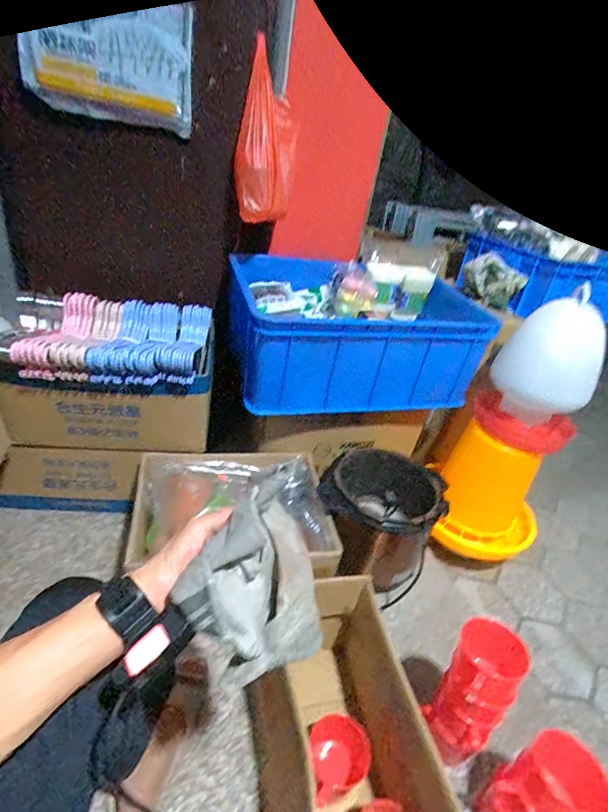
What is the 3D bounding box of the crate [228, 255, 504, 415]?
[{"bbox_3d":[0.108,-0.198,1.106,0.579,0.246,0.428,-1,35,-18],"label":"crate"}]

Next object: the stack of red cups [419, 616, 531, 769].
[{"bbox_3d":[0.268,0.481,0.696,0.100,0.270,0.102,-23,45,-41],"label":"stack of red cups"}]

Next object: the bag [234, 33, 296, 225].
[{"bbox_3d":[-0.087,-0.598,0.966,0.130,0.345,0.076,3,8,-7],"label":"bag"}]

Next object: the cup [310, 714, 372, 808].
[{"bbox_3d":[0.057,0.598,0.723,0.097,0.115,0.084,-6,34,-20],"label":"cup"}]

